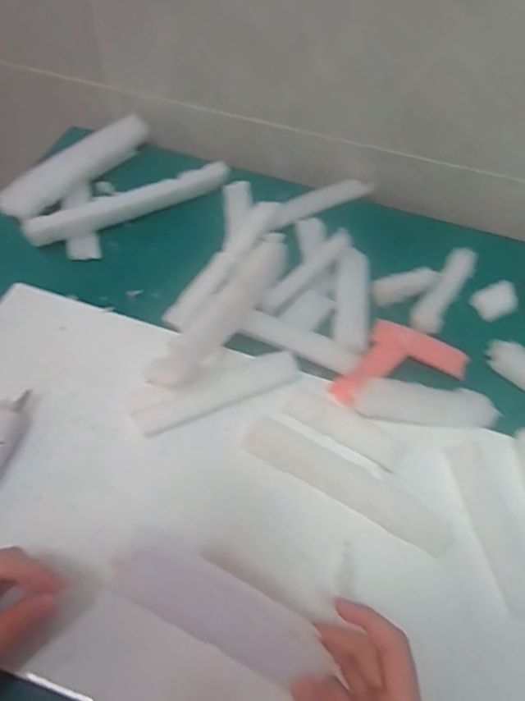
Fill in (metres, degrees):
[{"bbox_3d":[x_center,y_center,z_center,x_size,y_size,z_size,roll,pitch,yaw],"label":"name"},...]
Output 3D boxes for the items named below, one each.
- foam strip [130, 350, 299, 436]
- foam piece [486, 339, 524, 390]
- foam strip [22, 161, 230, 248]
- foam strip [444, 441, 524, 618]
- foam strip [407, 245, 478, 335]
[{"bbox_3d":[-0.039,0.037,0.470,0.153,0.014,0.025,-20,60,-16],"label":"foam strip"},{"bbox_3d":[0.256,0.017,0.513,0.070,0.017,0.031,38,62,19],"label":"foam piece"},{"bbox_3d":[-0.148,-0.171,0.593,0.236,0.021,0.025,-25,62,-19],"label":"foam strip"},{"bbox_3d":[0.186,0.138,0.422,0.030,0.007,0.134,-7,57,-8],"label":"foam strip"},{"bbox_3d":[0.198,-0.067,0.561,0.032,0.019,0.124,33,61,17],"label":"foam strip"}]

